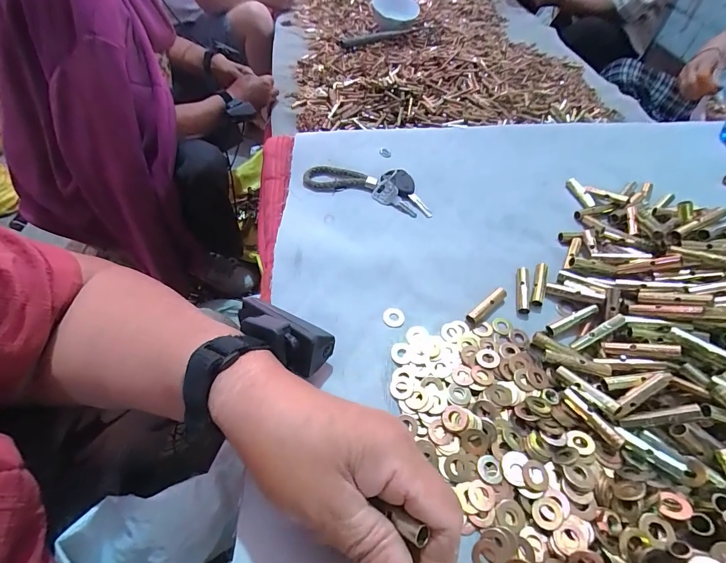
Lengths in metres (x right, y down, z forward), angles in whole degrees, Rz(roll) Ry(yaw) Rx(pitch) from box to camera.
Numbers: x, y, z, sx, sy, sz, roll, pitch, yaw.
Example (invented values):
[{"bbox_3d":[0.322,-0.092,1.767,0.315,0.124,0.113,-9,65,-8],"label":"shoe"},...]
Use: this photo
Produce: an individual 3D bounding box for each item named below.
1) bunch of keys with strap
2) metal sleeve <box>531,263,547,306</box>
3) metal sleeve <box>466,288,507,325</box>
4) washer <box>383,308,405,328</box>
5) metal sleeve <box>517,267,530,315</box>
[{"bbox_3d":[0.007,-0.108,0.385,0.137,0.012,0.055,15,54,10],"label":"bunch of keys with strap"},{"bbox_3d":[0.154,0.002,0.314,0.010,0.007,0.045,18,55,12],"label":"metal sleeve"},{"bbox_3d":[0.104,0.020,0.300,0.044,0.009,0.010,-34,61,-24],"label":"metal sleeve"},{"bbox_3d":[0.025,0.029,0.295,0.017,0.004,0.018,6,53,4],"label":"washer"},{"bbox_3d":[0.139,0.007,0.311,0.009,0.008,0.044,9,53,6],"label":"metal sleeve"}]

